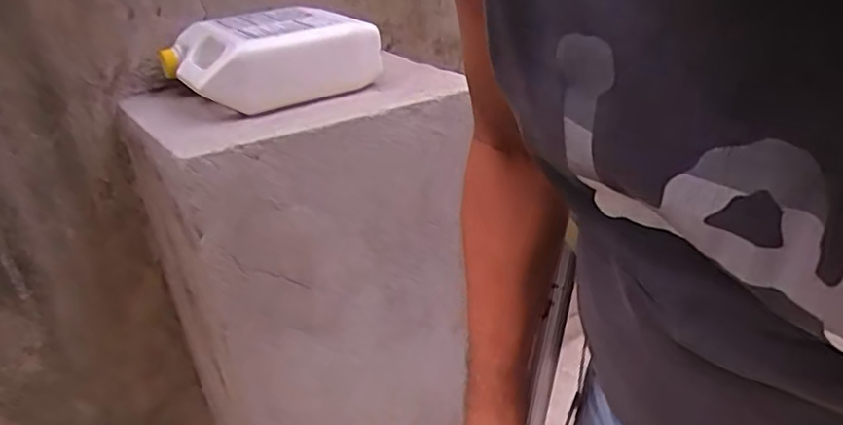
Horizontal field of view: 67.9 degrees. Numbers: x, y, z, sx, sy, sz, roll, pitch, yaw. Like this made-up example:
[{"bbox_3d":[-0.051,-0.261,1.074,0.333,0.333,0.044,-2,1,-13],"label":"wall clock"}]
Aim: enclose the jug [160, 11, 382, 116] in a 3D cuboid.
[{"bbox_3d":[-0.212,-0.224,0.891,0.257,0.084,0.233,-27,36,-29],"label":"jug"}]

